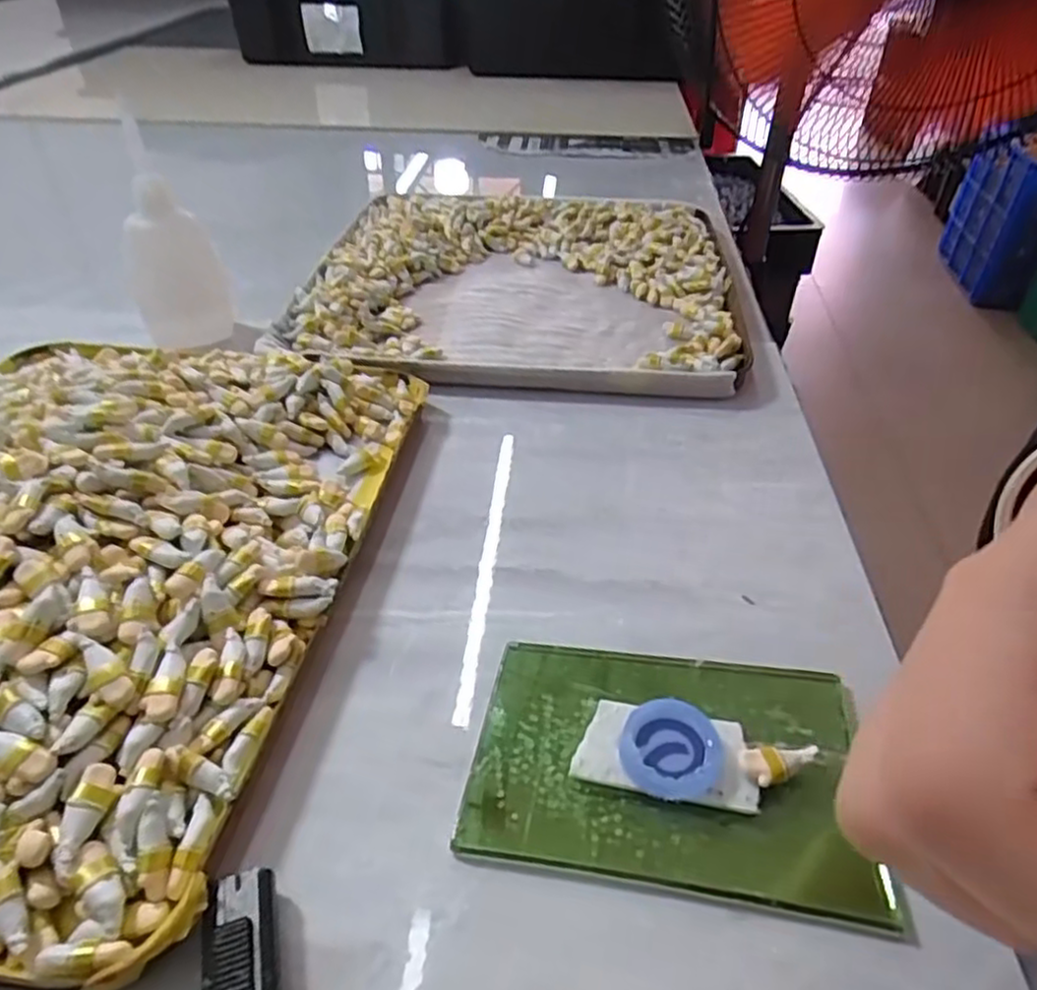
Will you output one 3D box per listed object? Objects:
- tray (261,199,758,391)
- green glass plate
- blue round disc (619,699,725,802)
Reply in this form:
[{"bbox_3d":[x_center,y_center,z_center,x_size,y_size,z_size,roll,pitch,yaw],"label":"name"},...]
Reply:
[{"bbox_3d":[0.004,-0.129,0.418,0.235,0.039,0.221,0,38,7],"label":"tray"},{"bbox_3d":[0.041,0.069,0.192,0.102,0.004,0.067,7,41,7],"label":"green glass plate"},{"bbox_3d":[0.041,0.068,0.189,0.026,0.008,0.027,1,41,-1],"label":"blue round disc"}]

